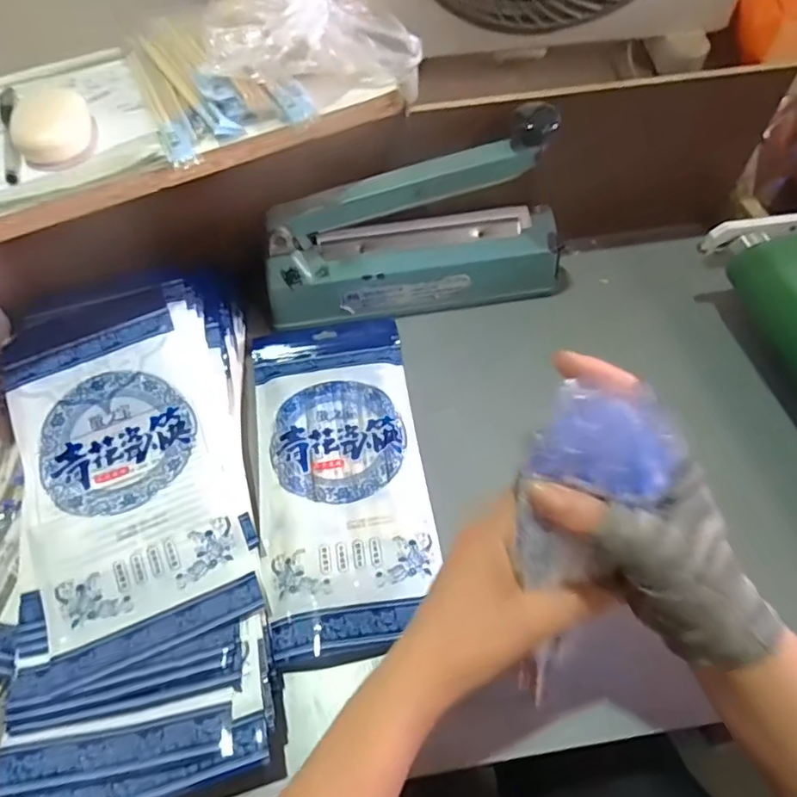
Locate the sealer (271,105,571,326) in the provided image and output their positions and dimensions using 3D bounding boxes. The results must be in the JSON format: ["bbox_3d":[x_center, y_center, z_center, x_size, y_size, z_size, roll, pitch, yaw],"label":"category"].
[{"bbox_3d":[0.017,-0.163,0.555,0.299,0.161,0.064,-9,54,-4],"label":"sealer"}]

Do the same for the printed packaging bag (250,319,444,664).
[{"bbox_3d":[-0.052,0.054,0.495,0.143,0.018,0.314,-8,54,-4],"label":"printed packaging bag"}]

